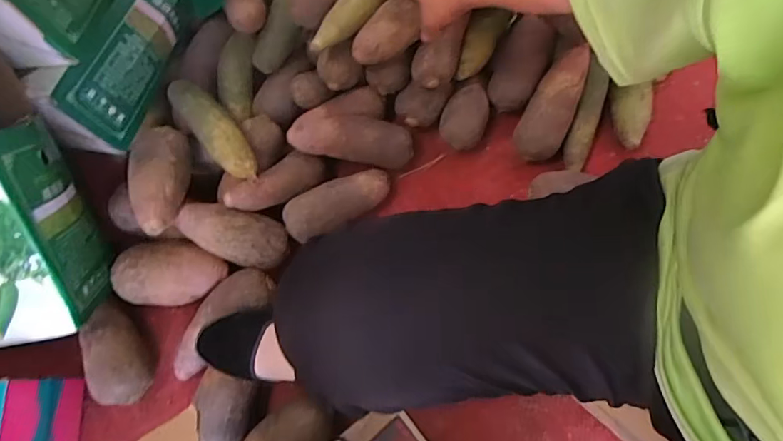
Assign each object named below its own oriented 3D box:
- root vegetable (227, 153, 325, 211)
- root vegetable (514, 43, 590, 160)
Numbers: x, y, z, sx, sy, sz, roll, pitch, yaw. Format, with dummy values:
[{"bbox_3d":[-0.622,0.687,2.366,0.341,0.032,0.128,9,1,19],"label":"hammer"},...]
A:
[{"bbox_3d":[-0.168,-0.056,0.683,0.156,0.043,0.046,-28,73,-27],"label":"root vegetable"},{"bbox_3d":[0.248,-0.174,0.706,0.071,0.056,0.179,26,92,9],"label":"root vegetable"}]

